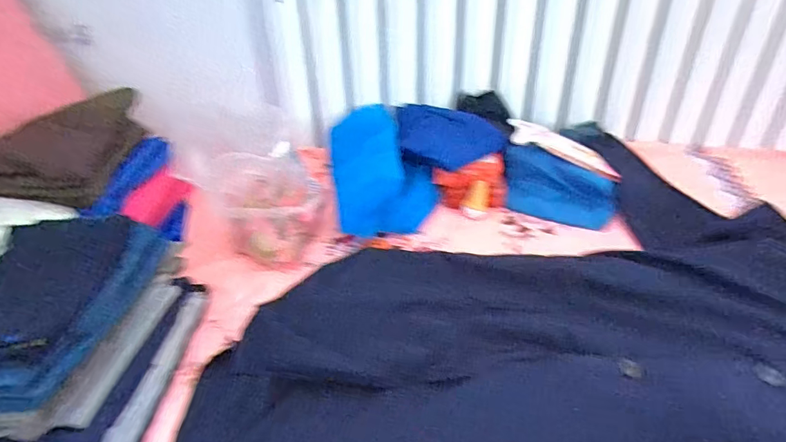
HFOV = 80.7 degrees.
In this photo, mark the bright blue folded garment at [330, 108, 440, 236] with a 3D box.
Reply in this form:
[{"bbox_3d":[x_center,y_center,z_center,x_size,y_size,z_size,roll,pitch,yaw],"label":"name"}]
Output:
[{"bbox_3d":[-0.028,-0.121,0.962,0.193,0.095,0.400,-6,34,-7],"label":"bright blue folded garment"}]

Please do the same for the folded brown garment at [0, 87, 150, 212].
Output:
[{"bbox_3d":[-0.537,-0.131,0.796,0.128,0.110,0.321,6,35,12],"label":"folded brown garment"}]

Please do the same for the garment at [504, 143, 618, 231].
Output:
[{"bbox_3d":[0.308,-0.063,0.873,0.214,0.105,0.074,14,37,22],"label":"garment"}]

